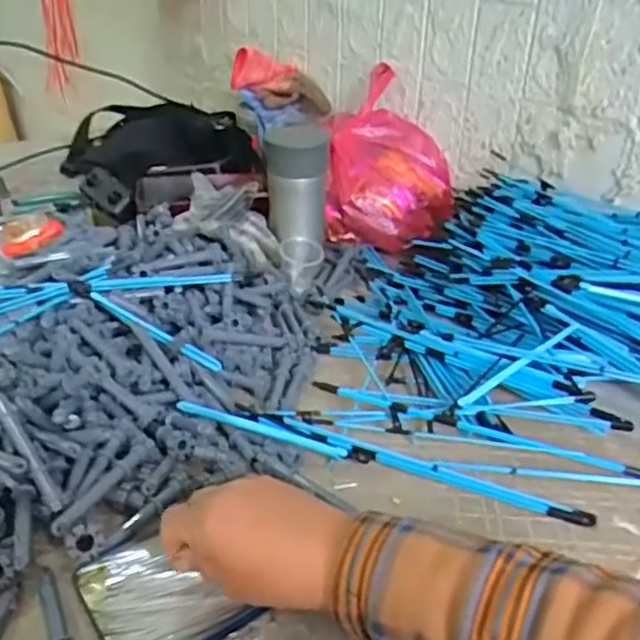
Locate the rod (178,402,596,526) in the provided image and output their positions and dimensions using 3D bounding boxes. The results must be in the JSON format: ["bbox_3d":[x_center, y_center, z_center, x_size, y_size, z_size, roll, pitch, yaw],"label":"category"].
[{"bbox_3d":[0.043,0.108,0.531,0.326,0.011,0.017,11,32,14],"label":"rod"}]

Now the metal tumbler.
[{"bbox_3d":[-0.028,-0.131,0.783,0.071,0.167,0.064,0,31,-4],"label":"metal tumbler"}]

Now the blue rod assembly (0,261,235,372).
[{"bbox_3d":[-0.248,0.011,0.597,0.363,0.043,0.155,-11,33,-21],"label":"blue rod assembly"}]

